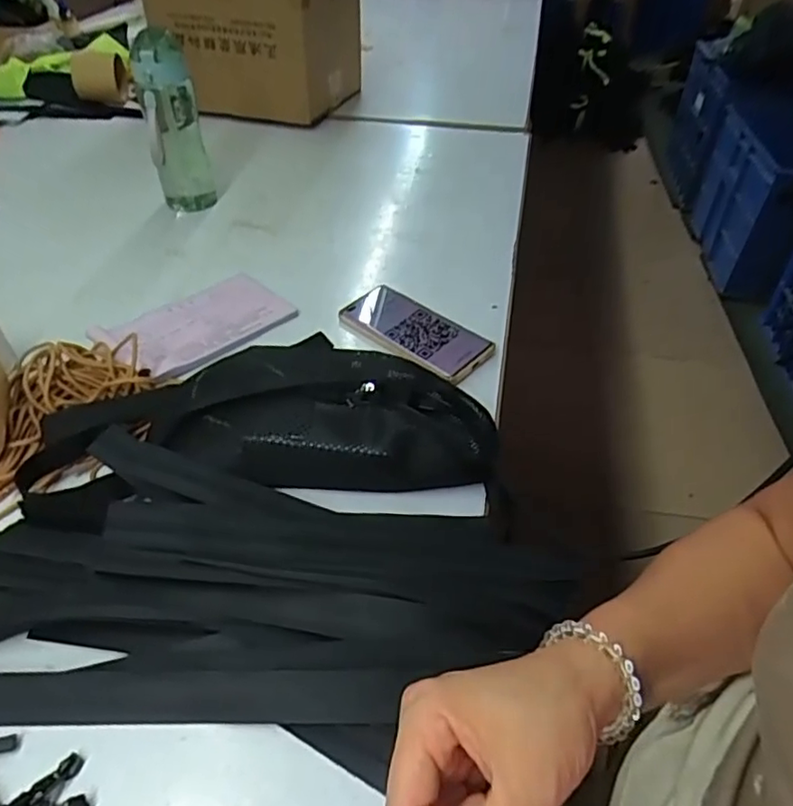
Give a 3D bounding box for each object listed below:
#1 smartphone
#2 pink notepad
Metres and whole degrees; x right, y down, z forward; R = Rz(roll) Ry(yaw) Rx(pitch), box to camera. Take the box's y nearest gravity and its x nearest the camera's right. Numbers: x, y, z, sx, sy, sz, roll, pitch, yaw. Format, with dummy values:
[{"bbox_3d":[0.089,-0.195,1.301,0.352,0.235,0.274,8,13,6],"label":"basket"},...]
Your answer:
[{"bbox_3d":[0.016,-0.080,0.653,0.176,0.015,0.081,32,52,28],"label":"smartphone"},{"bbox_3d":[-0.215,-0.092,0.655,0.124,0.010,0.183,33,53,29],"label":"pink notepad"}]

